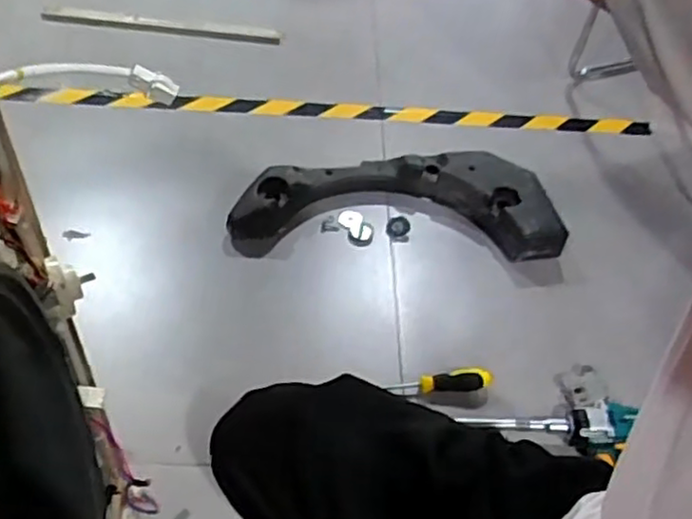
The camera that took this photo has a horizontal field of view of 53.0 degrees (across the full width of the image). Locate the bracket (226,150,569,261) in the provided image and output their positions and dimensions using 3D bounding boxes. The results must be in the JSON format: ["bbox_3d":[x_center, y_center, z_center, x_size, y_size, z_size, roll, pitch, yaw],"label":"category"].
[{"bbox_3d":[0.083,-0.099,1.201,0.553,0.080,0.215,2,48,-5],"label":"bracket"}]

